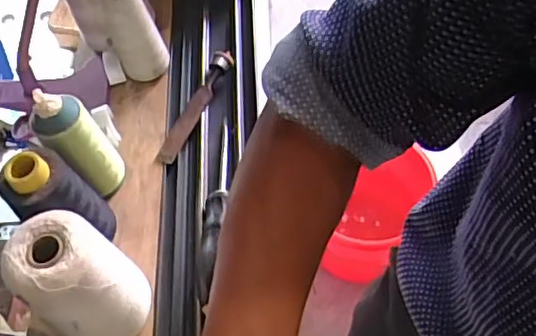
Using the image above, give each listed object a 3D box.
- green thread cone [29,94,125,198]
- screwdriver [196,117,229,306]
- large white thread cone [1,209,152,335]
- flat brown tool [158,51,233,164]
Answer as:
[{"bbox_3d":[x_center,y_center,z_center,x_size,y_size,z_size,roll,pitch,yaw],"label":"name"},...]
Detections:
[{"bbox_3d":[-0.147,-0.015,0.480,0.039,0.104,0.046,39,68,24],"label":"green thread cone"},{"bbox_3d":[-0.039,0.026,0.487,0.028,0.031,0.182,1,58,4],"label":"screwdriver"},{"bbox_3d":[-0.127,0.078,0.409,0.069,0.101,0.066,29,64,19],"label":"large white thread cone"},{"bbox_3d":[-0.066,-0.059,0.554,0.019,0.018,0.127,21,62,15],"label":"flat brown tool"}]

